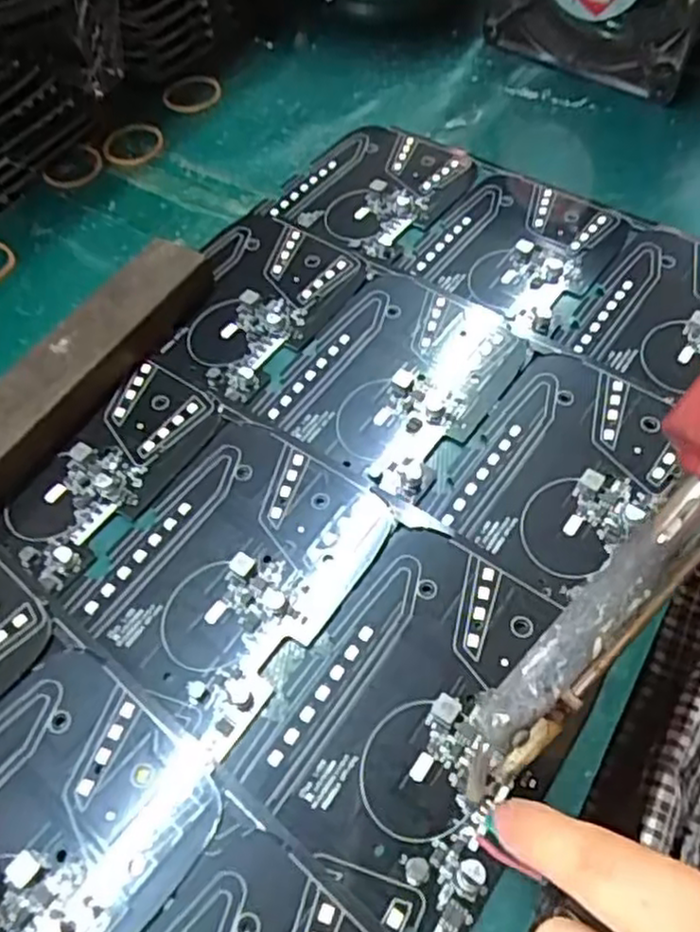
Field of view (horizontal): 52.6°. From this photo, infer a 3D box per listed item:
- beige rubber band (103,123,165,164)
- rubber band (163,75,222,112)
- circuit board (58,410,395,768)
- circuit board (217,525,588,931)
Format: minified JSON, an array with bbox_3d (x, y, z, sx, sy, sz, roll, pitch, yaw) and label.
[{"bbox_3d":[-0.114,-0.171,0.373,0.032,0.004,0.034,-18,58,-9],"label":"beige rubber band"},{"bbox_3d":[-0.089,-0.212,0.400,0.033,0.005,0.027,-14,57,-6],"label":"rubber band"},{"bbox_3d":[-0.039,0.032,0.240,0.074,0.004,0.096,30,63,20],"label":"circuit board"},{"bbox_3d":[0.022,0.072,0.209,0.080,0.004,0.101,33,64,22],"label":"circuit board"}]

